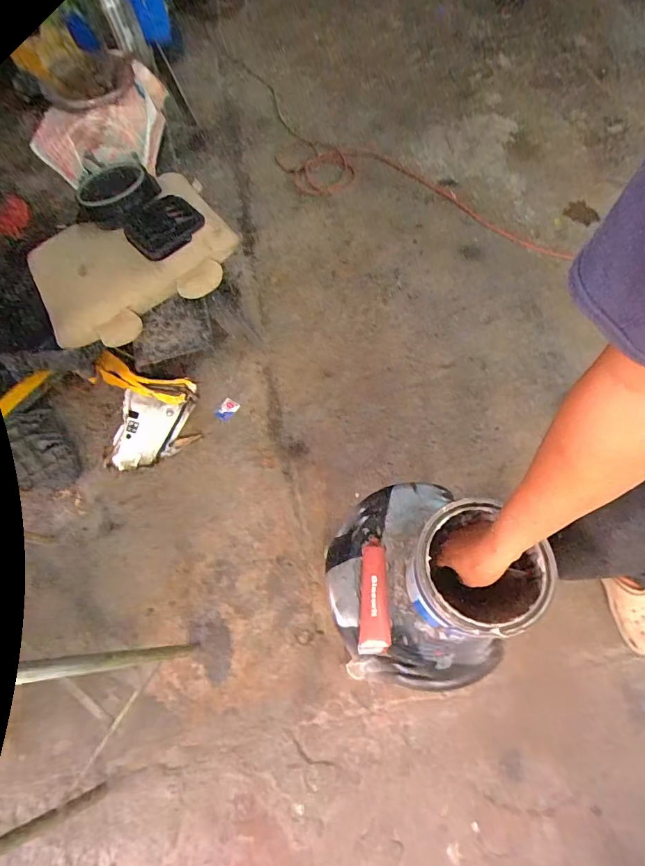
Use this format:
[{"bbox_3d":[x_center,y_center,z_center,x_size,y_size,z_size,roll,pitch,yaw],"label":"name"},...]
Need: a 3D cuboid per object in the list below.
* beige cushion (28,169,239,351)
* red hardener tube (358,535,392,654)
[{"bbox_3d":[-0.404,-0.372,0.952,0.447,0.132,0.236,-36,70,-12],"label":"beige cushion"},{"bbox_3d":[0.080,0.258,0.698,0.049,0.032,0.169,-3,67,1],"label":"red hardener tube"}]

